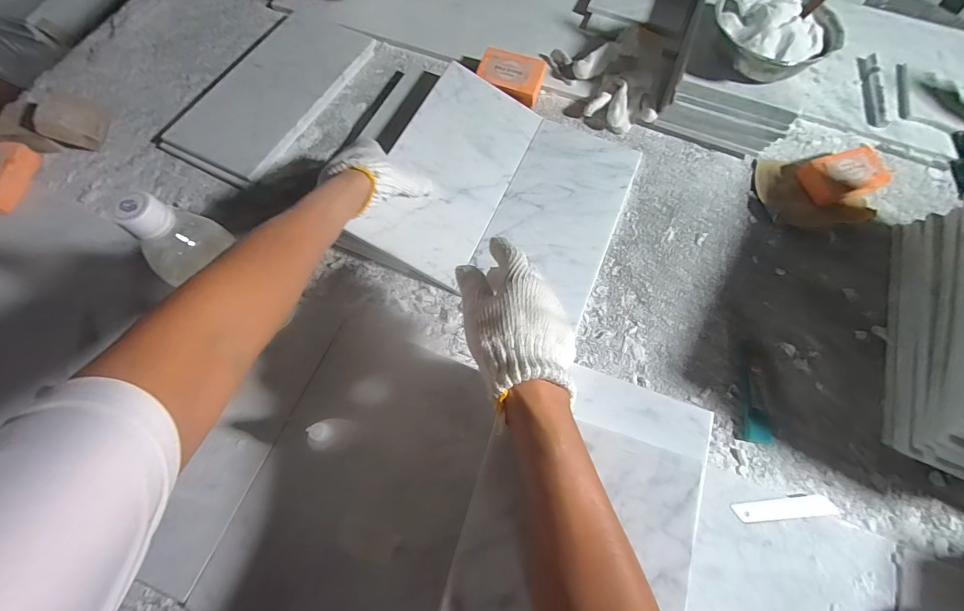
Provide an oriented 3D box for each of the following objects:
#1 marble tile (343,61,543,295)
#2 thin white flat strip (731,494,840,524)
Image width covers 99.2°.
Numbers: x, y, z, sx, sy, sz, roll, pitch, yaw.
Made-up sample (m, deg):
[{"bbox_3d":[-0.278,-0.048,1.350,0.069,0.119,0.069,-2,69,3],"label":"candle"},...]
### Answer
[{"bbox_3d":[-0.037,-0.181,0.537,0.149,0.007,0.301,29,68,-10],"label":"marble tile"},{"bbox_3d":[0.302,0.202,0.408,0.095,0.007,0.020,-3,66,-3],"label":"thin white flat strip"}]

